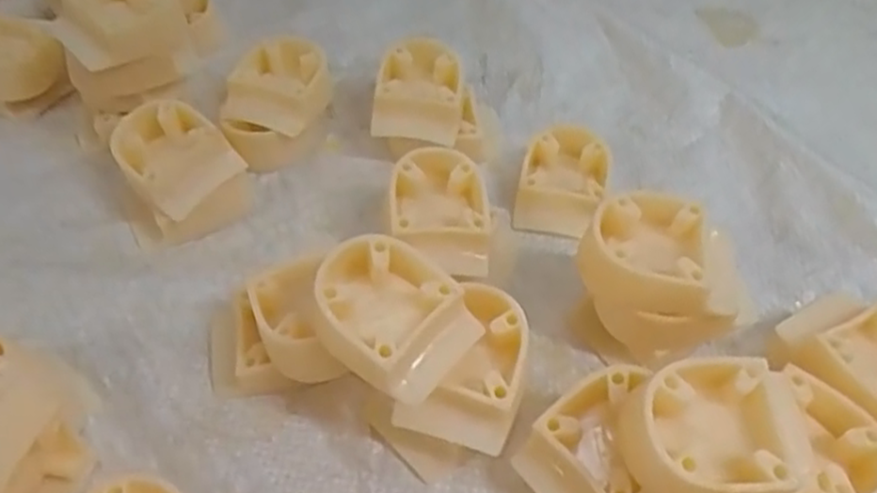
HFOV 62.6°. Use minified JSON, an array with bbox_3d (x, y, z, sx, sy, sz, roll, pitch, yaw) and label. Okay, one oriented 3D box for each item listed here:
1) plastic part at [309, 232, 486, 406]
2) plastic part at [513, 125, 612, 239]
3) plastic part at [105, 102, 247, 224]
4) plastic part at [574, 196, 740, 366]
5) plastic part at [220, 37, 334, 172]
[{"bbox_3d":[-0.019,0.026,0.271,0.051,0.030,0.055,-35,59,-25],"label":"plastic part"},{"bbox_3d":[0.065,-0.034,0.373,0.043,0.026,0.054,13,52,10],"label":"plastic part"},{"bbox_3d":[-0.135,-0.042,0.360,0.066,0.042,0.042,34,58,24],"label":"plastic part"},{"bbox_3d":[0.089,0.017,0.310,0.056,0.059,0.054,-7,51,-6],"label":"plastic part"},{"bbox_3d":[-0.088,-0.081,0.397,0.052,0.035,0.066,3,51,2],"label":"plastic part"}]

